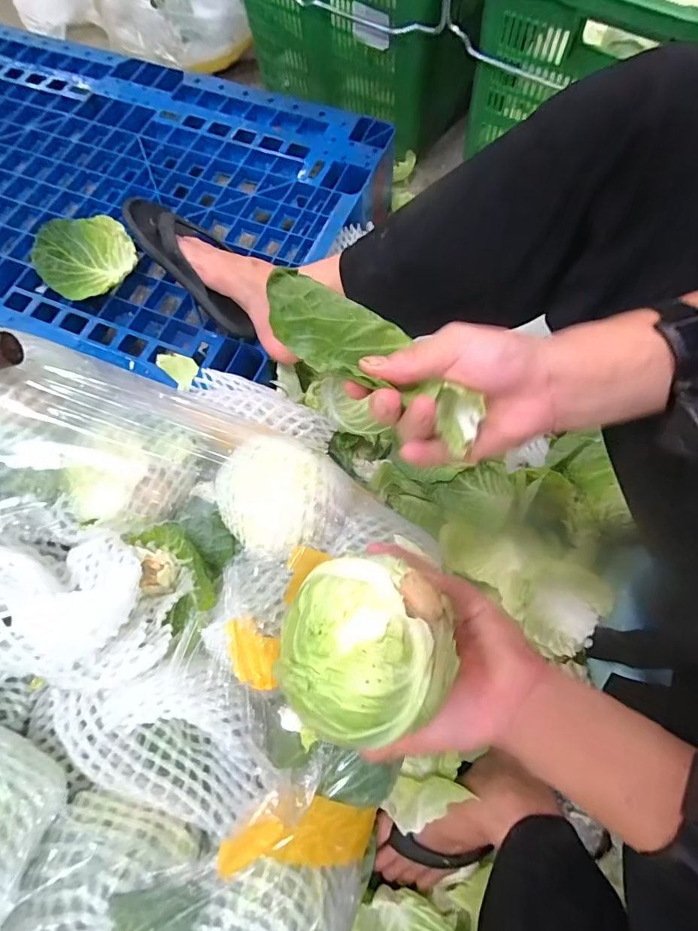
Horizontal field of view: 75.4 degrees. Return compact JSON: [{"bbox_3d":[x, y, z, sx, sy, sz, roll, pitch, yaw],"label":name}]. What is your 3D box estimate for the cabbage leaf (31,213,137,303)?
[{"bbox_3d":[-0.387,-0.310,0.670,0.128,0.074,0.119,-1,70,2],"label":"cabbage leaf"}]

